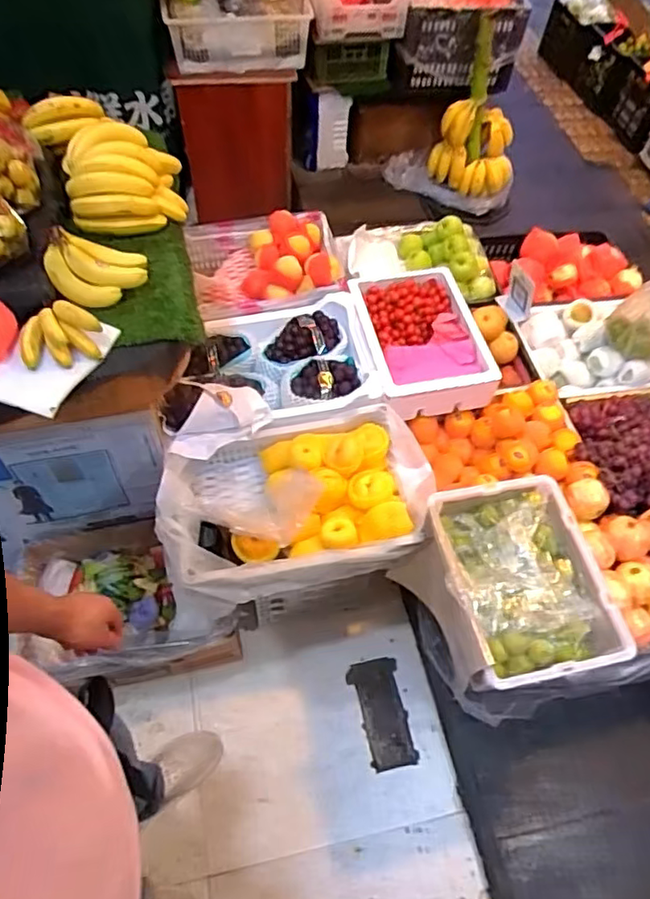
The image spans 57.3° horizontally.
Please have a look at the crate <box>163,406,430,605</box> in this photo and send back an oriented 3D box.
[{"bbox_3d":[-0.061,0.111,1.319,0.565,0.178,0.366,-11,57,-10],"label":"crate"}]

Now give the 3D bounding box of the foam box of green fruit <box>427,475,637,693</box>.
[{"bbox_3d":[0.361,0.283,1.209,0.336,0.246,0.391,-9,57,-9],"label":"foam box of green fruit"}]

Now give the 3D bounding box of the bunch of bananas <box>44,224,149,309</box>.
[{"bbox_3d":[-0.390,-0.314,1.014,0.153,0.085,0.112,-32,63,-22],"label":"bunch of bananas"}]

